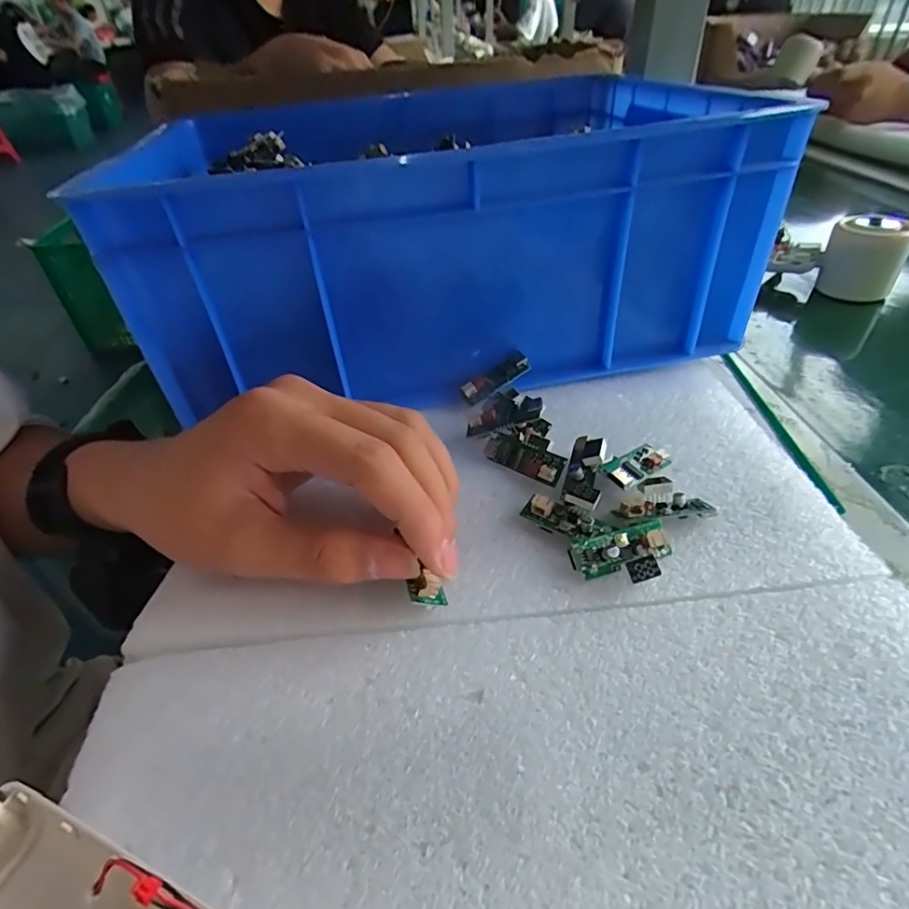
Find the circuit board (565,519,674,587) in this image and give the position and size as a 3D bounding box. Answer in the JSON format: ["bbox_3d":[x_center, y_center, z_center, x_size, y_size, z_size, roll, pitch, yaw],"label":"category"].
[{"bbox_3d":[0.064,0.037,0.196,0.039,0.010,0.023,-15,41,-12],"label":"circuit board"}]

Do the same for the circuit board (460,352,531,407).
[{"bbox_3d":[0.022,-0.040,0.282,0.037,0.008,0.014,-32,45,-1],"label":"circuit board"}]

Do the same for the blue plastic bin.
[{"bbox_3d":[-0.014,-0.164,0.354,0.321,0.117,0.275,-10,40,-7],"label":"blue plastic bin"}]

